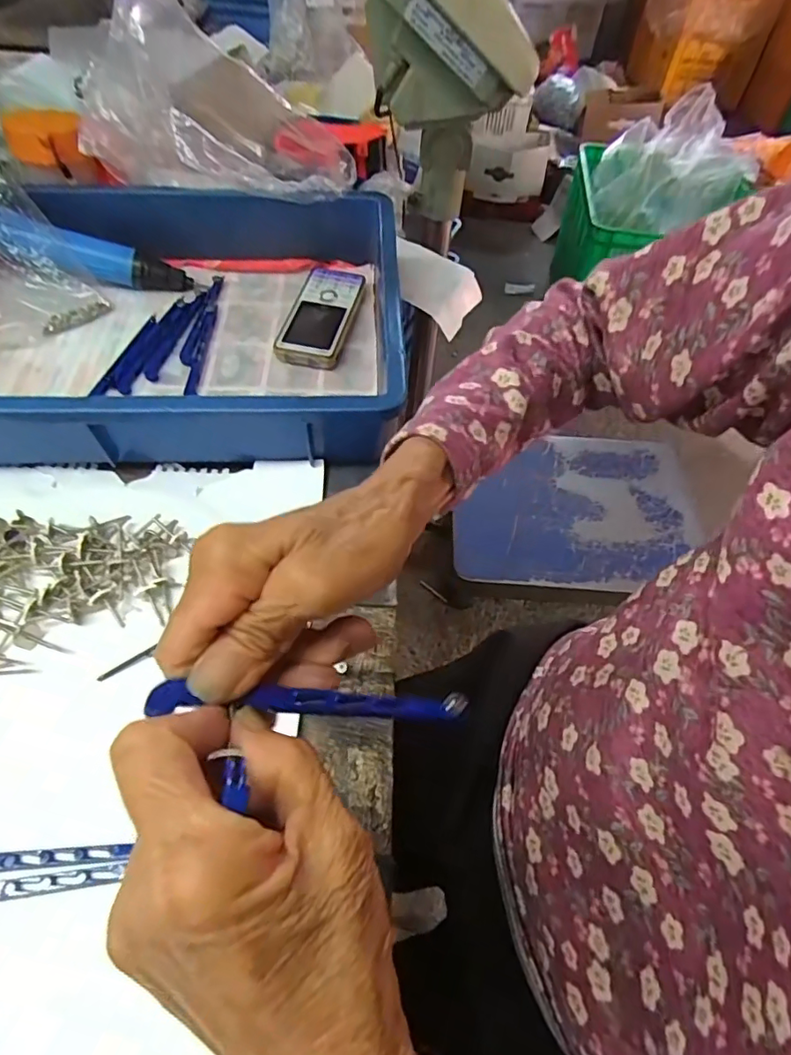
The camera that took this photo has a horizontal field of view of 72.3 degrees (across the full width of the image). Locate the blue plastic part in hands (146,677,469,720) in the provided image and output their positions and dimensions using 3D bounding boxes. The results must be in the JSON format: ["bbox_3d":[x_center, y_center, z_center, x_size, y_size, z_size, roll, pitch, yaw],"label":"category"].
[{"bbox_3d":[-0.026,0.064,0.198,0.118,0.004,0.010,11,50,-23],"label":"blue plastic part in hands"}]

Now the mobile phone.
[{"bbox_3d":[-0.067,-0.198,0.504,0.056,0.021,0.127,10,53,5],"label":"mobile phone"}]

